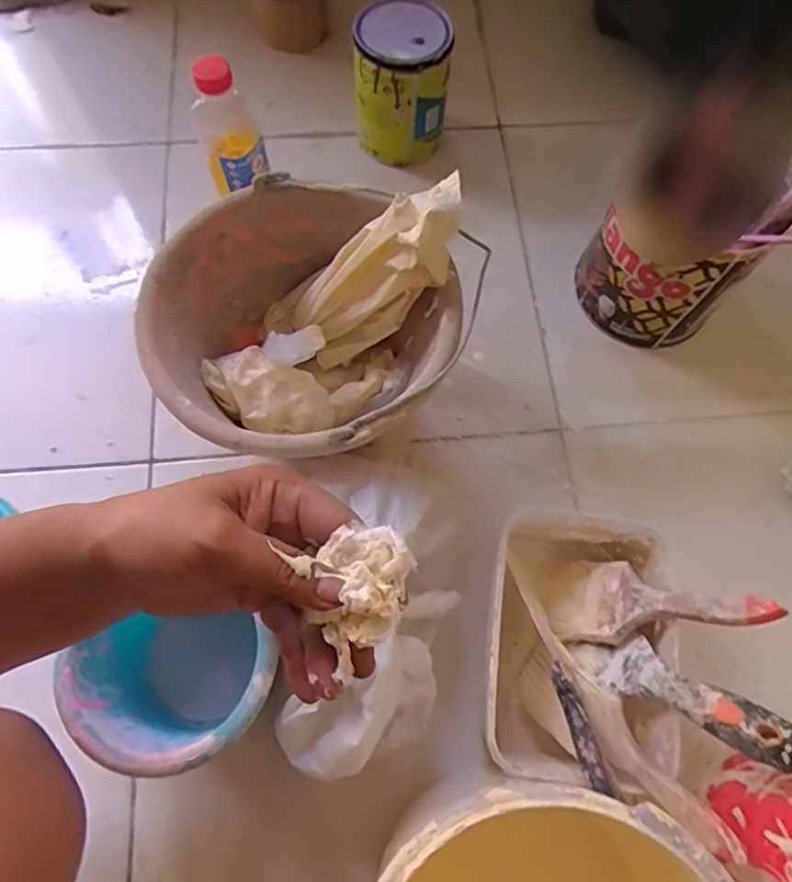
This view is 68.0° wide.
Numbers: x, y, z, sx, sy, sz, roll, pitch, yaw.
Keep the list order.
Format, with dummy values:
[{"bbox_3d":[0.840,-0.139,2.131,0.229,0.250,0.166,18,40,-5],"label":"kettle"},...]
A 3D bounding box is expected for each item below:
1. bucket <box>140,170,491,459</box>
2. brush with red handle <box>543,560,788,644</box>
[{"bbox_3d":[-0.075,-0.089,0.510,0.239,0.205,0.232,0,71,-1],"label":"bucket"},{"bbox_3d":[0.196,0.125,0.456,0.024,0.177,0.063,20,66,-36],"label":"brush with red handle"}]

